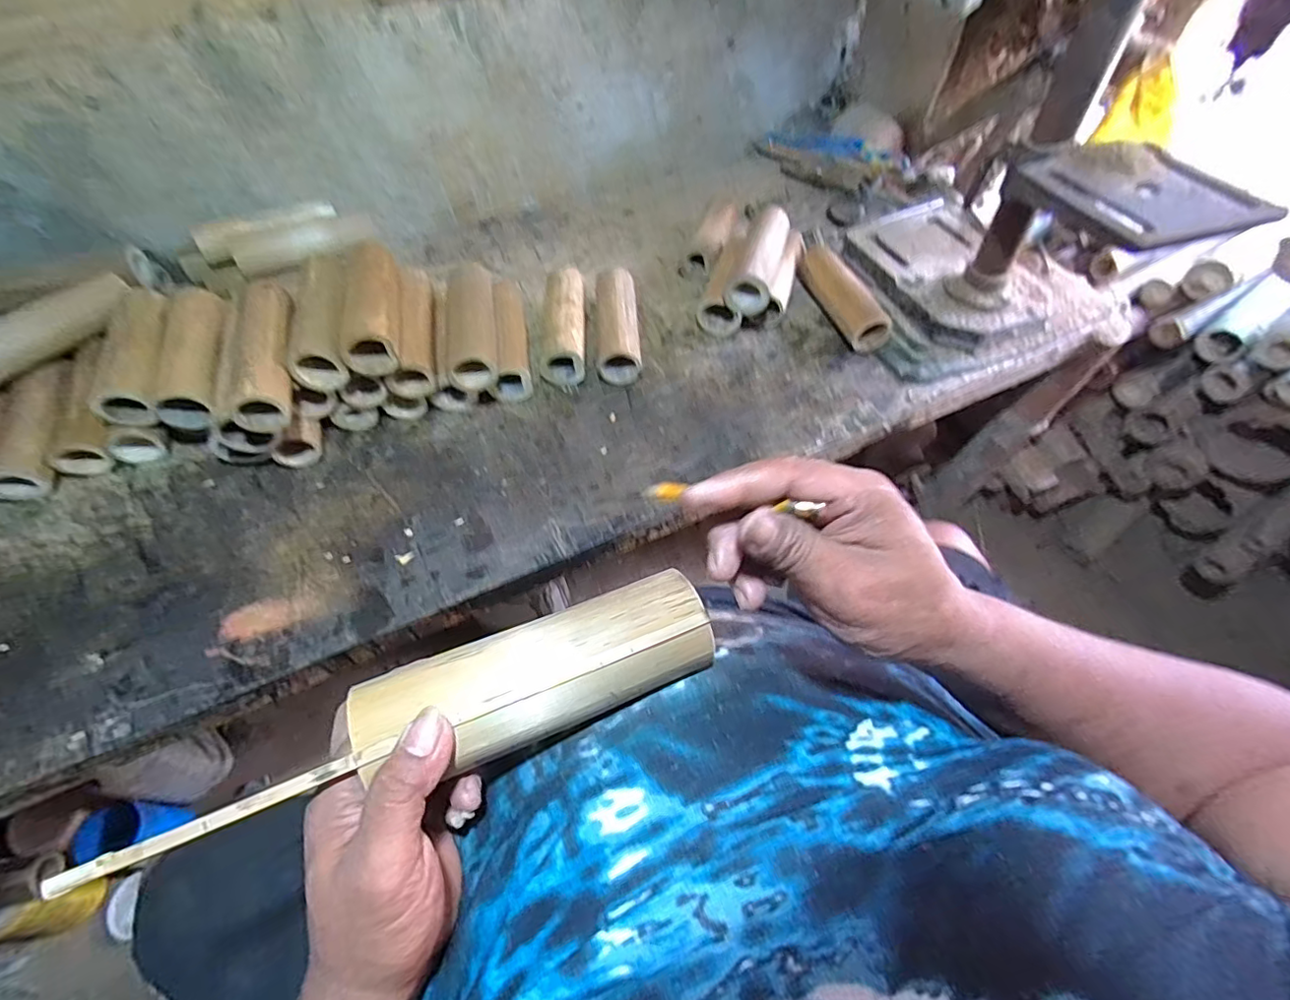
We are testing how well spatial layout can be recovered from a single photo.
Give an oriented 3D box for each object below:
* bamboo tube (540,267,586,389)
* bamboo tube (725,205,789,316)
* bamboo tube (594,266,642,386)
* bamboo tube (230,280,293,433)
[{"bbox_3d":[-0.106,-0.237,0.753,0.058,0.055,0.181,-1,56,0],"label":"bamboo tube"},{"bbox_3d":[0.154,-0.328,0.754,0.056,0.057,0.176,14,58,10],"label":"bamboo tube"},{"bbox_3d":[-0.038,-0.239,0.755,0.054,0.057,0.188,-4,56,-2],"label":"bamboo tube"},{"bbox_3d":[-0.393,-0.153,0.586,0.046,0.054,0.170,-13,57,-7],"label":"bamboo tube"}]

